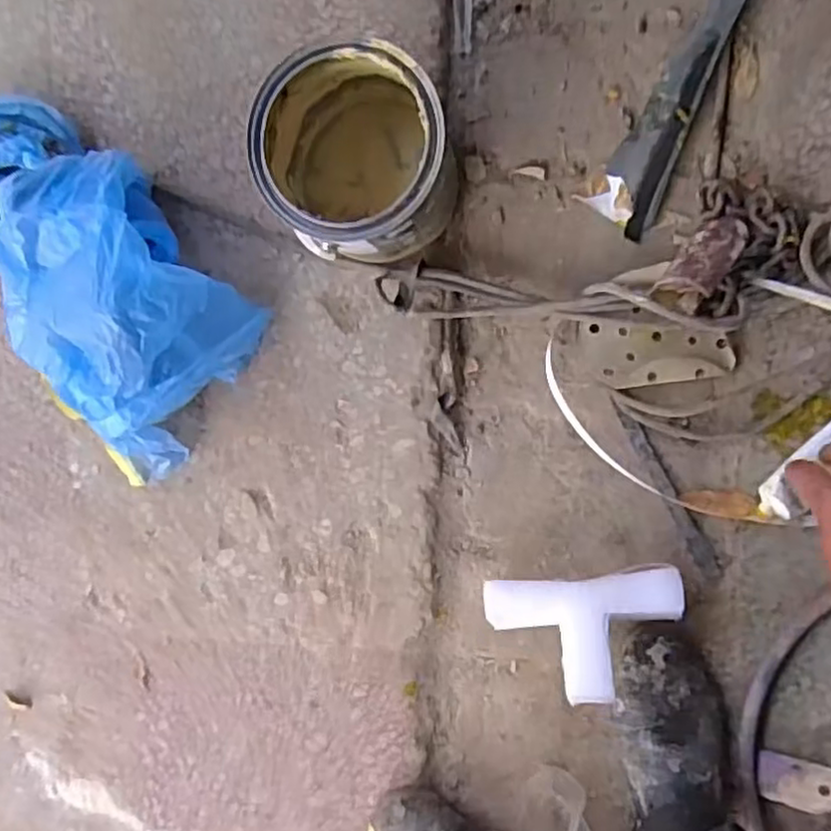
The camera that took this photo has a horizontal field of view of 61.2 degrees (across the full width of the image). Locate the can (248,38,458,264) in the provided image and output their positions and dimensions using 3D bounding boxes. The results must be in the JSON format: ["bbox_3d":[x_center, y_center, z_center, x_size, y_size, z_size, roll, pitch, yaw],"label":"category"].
[{"bbox_3d":[-0.045,-0.215,0.600,0.141,0.152,0.153,1,96,7],"label":"can"}]

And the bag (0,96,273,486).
[{"bbox_3d":[-0.311,-0.134,0.647,0.206,0.135,0.376,-35,91,9],"label":"bag"}]

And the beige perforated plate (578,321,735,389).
[{"bbox_3d":[0.223,-0.054,0.652,0.139,0.029,0.057,6,97,6],"label":"beige perforated plate"}]

